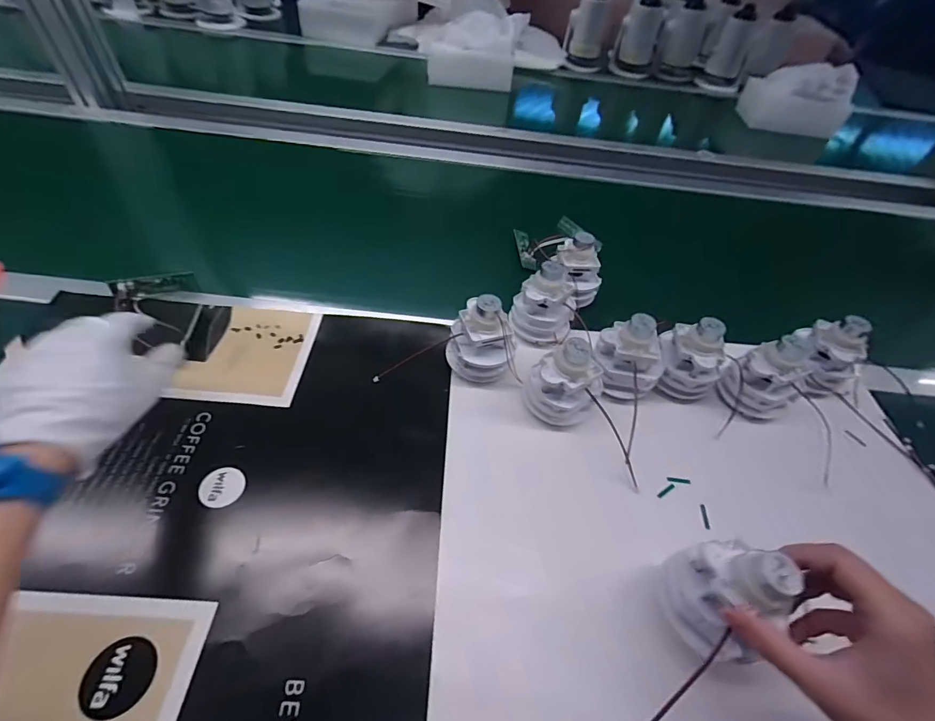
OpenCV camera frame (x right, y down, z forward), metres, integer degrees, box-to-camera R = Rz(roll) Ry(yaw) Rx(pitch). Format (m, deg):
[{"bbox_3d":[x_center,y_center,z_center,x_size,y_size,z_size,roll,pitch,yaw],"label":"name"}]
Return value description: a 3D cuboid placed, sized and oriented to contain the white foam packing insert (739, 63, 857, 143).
[{"bbox_3d":[0.748,-0.597,0.960,0.191,0.128,0.128,15,51,6],"label":"white foam packing insert"}]

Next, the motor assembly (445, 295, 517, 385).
[{"bbox_3d":[0.015,-0.024,0.420,0.069,0.079,0.059,10,50,2],"label":"motor assembly"}]

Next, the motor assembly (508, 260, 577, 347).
[{"bbox_3d":[0.088,-0.070,0.463,0.066,0.075,0.077,18,51,9],"label":"motor assembly"}]

